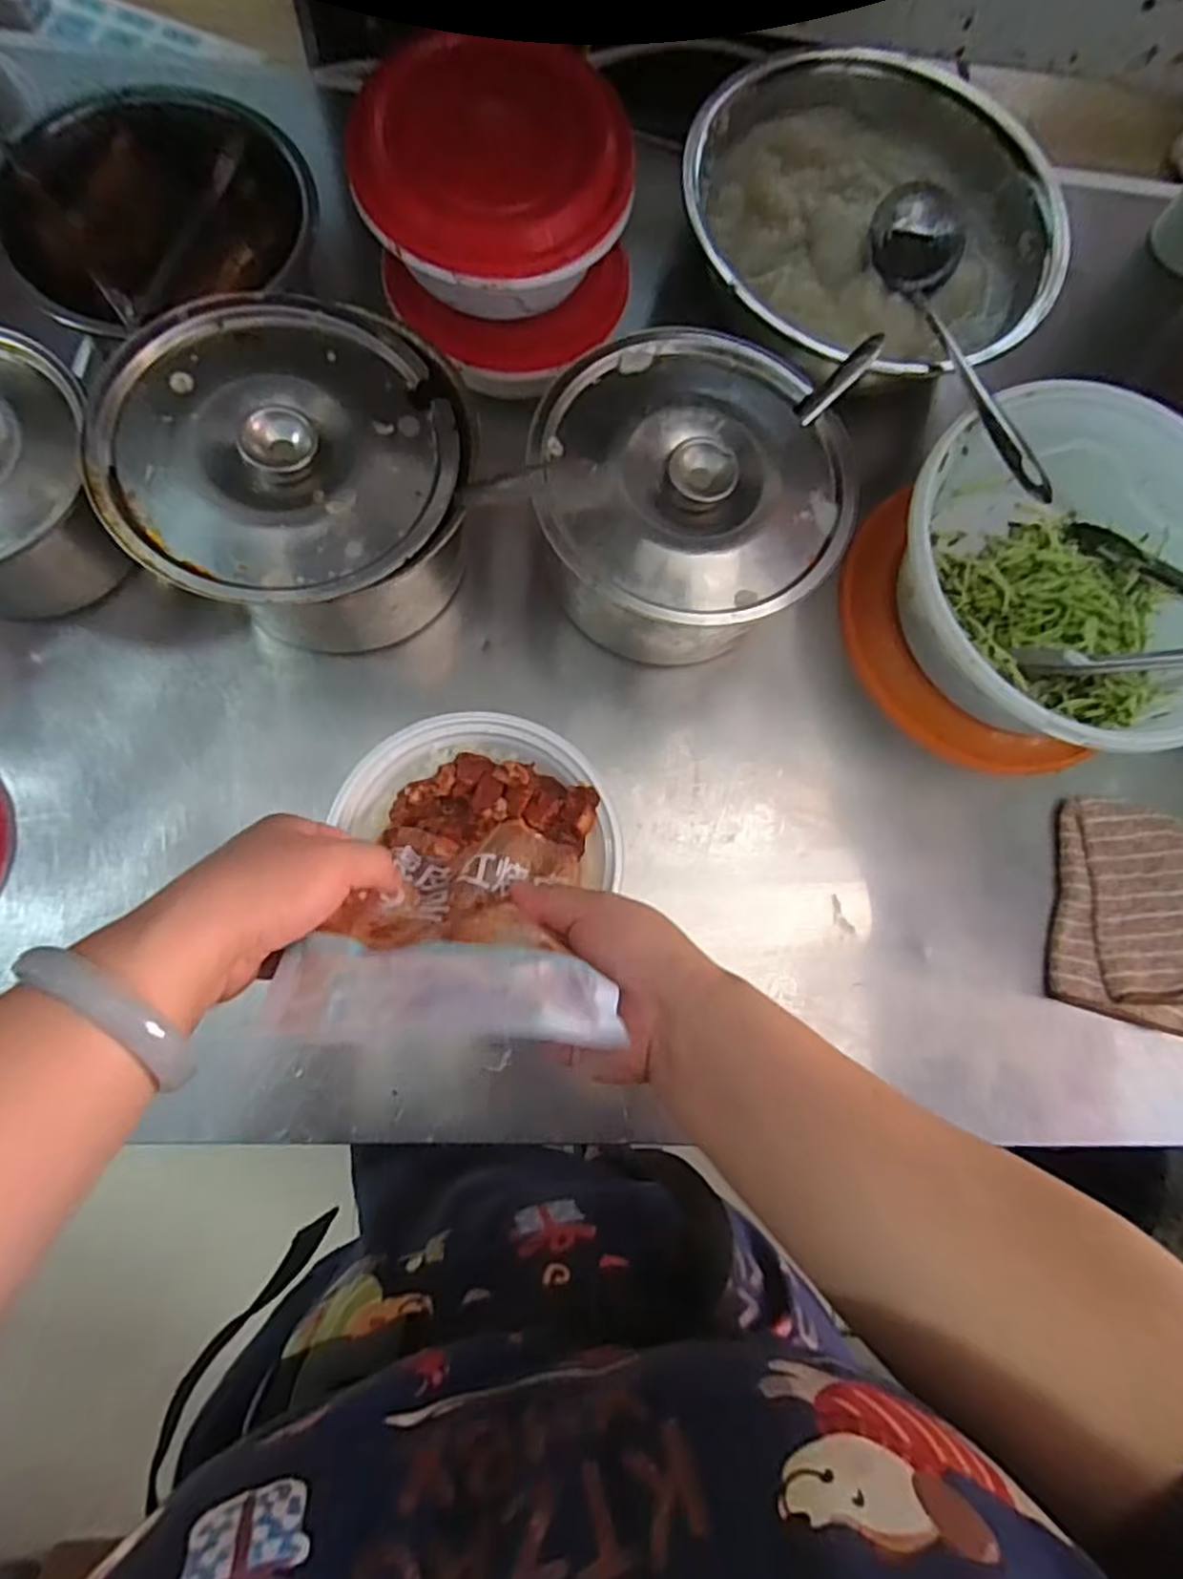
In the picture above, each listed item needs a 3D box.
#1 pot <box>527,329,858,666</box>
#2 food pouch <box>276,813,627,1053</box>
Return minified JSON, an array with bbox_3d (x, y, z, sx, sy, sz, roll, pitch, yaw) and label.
[{"bbox_3d":[0.059,-0.185,0.478,0.186,0.102,0.193,1,78,-6],"label":"pot"},{"bbox_3d":[-0.063,0.061,0.322,0.130,0.146,0.023,-3,111,-8],"label":"food pouch"}]

